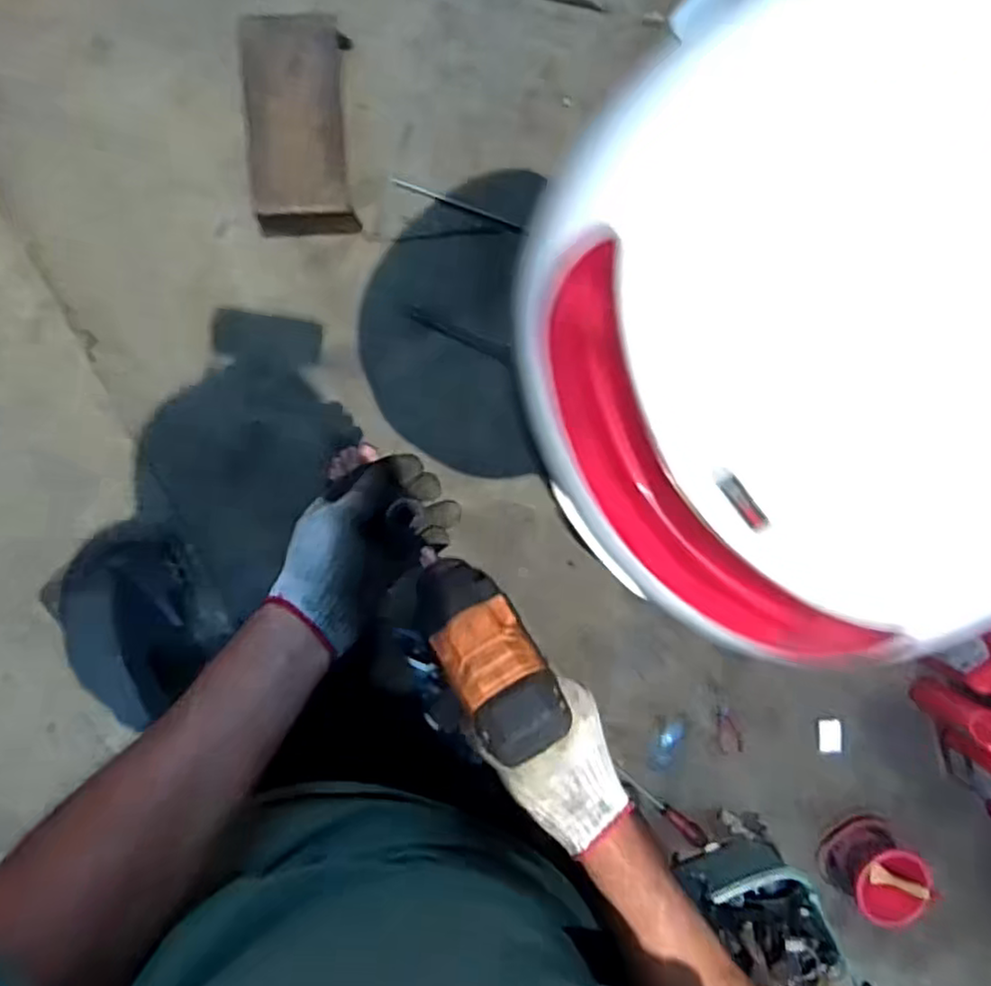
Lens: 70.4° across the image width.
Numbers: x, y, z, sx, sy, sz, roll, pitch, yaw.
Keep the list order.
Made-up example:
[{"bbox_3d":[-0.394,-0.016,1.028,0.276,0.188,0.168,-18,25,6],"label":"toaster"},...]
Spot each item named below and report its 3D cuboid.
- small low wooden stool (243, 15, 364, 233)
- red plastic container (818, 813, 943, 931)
[{"bbox_3d":[-0.331,-0.608,1.185,0.158,0.078,0.324,-2,109,-5],"label":"small low wooden stool"},{"bbox_3d":[0.795,0.790,1.460,0.162,0.145,0.160,-1,96,-5],"label":"red plastic container"}]

